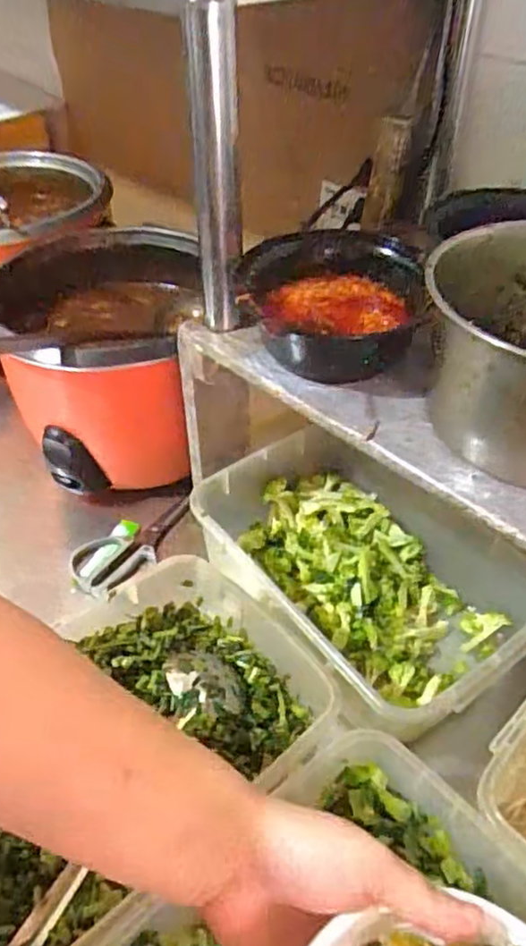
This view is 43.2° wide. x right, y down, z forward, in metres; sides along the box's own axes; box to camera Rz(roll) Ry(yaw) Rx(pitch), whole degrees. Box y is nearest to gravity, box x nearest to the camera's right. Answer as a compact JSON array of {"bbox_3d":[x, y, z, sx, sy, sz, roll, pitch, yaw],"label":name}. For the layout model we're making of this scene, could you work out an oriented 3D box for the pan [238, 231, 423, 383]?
[{"bbox_3d":[0.053,-0.149,0.577,0.141,0.078,0.129,1,43,-1],"label":"pan"}]

